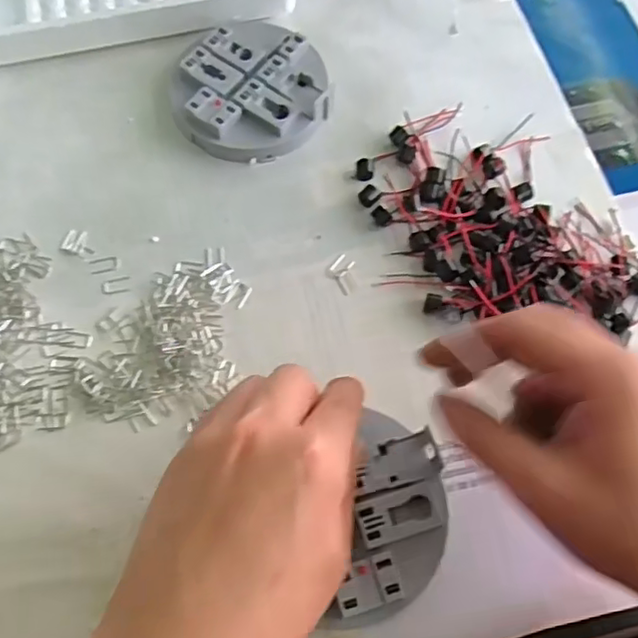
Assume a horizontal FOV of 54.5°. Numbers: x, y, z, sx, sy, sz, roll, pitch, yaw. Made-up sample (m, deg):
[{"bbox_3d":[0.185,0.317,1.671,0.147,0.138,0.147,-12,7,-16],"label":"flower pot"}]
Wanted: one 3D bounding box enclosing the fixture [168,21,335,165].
[{"bbox_3d":[-0.045,-0.149,0.404,0.097,0.021,0.097,1,67,-1],"label":"fixture"}]

